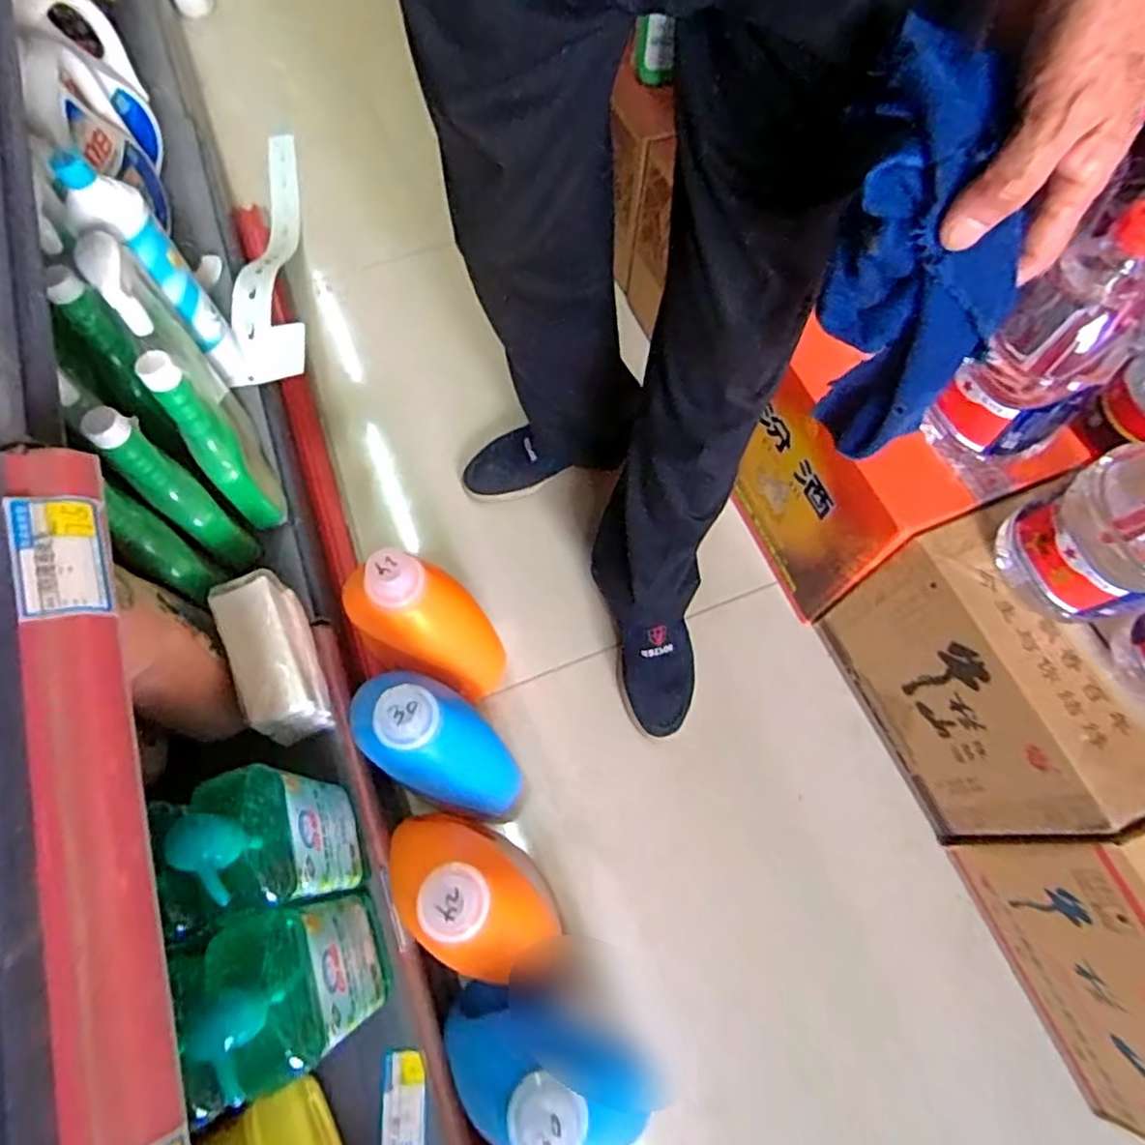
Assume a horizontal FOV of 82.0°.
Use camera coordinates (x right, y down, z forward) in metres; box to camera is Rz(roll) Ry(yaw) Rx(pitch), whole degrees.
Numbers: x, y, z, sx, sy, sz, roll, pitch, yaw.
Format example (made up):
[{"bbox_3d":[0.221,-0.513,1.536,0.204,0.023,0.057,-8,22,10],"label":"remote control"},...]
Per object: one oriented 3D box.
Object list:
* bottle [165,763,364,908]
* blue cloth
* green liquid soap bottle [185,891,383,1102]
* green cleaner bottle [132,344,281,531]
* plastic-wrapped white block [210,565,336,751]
[{"bbox_3d":[-0.219,0.196,0.490,0.058,0.202,0.096,-20,69,-10],"label":"bottle"},{"bbox_3d":[0.168,-0.144,0.337,0.058,0.202,0.081,-16,41,-9],"label":"blue cloth"},{"bbox_3d":[-0.192,0.291,0.469,0.064,0.240,0.097,-24,70,-12],"label":"green liquid soap bottle"},{"bbox_3d":[-0.359,-0.128,0.670,0.049,0.203,0.094,-34,72,-15],"label":"green cleaner bottle"},{"bbox_3d":[-0.287,0.079,0.634,0.065,0.075,0.154,-24,70,-12],"label":"plastic-wrapped white block"}]

